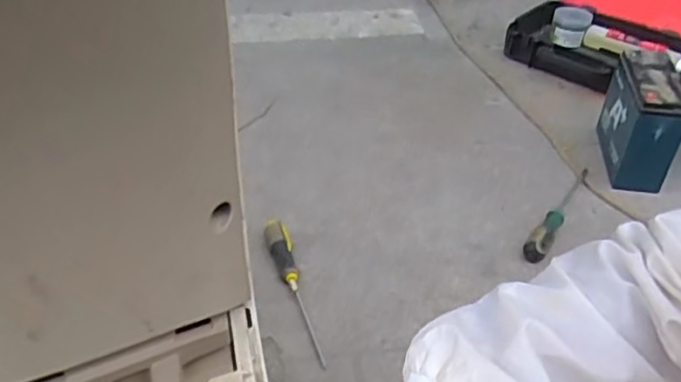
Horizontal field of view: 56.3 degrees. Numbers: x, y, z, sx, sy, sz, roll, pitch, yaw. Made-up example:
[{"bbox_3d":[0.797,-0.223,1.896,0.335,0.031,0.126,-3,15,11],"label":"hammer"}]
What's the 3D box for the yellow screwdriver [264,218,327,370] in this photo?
[{"bbox_3d":[-0.060,0.122,0.845,0.029,0.033,0.237,-12,41,-16],"label":"yellow screwdriver"}]

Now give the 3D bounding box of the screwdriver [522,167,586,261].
[{"bbox_3d":[0.337,0.023,0.984,0.033,0.038,0.260,21,43,22],"label":"screwdriver"}]

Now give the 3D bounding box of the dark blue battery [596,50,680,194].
[{"bbox_3d":[0.517,-0.125,1.094,0.095,0.167,0.182,9,40,9],"label":"dark blue battery"}]

